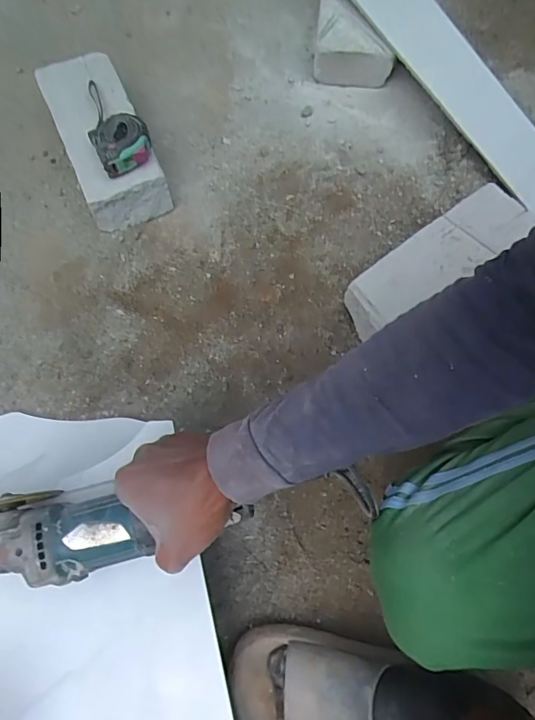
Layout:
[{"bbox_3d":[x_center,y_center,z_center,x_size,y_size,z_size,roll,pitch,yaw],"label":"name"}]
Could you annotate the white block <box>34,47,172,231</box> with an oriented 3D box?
[{"bbox_3d":[-0.238,-0.321,0.685,0.107,0.089,0.252,-23,74,-9],"label":"white block"}]

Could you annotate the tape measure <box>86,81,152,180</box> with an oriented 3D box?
[{"bbox_3d":[-0.215,-0.328,0.636,0.070,0.039,0.176,-26,74,-10],"label":"tape measure"}]

